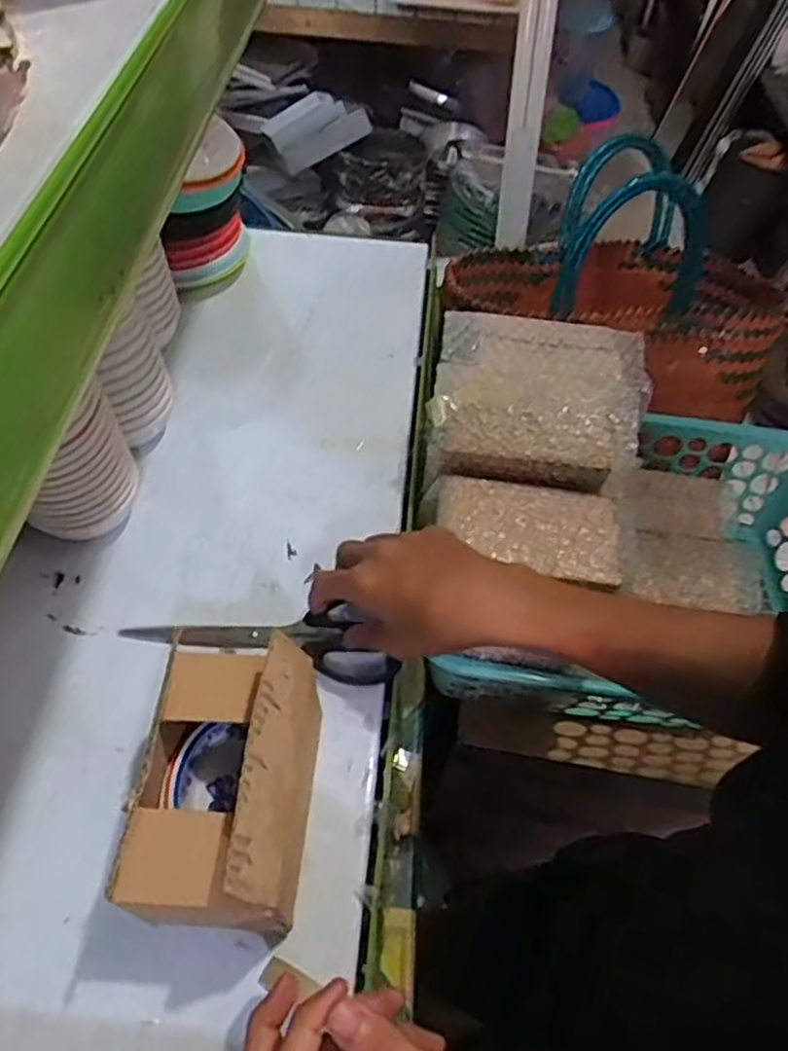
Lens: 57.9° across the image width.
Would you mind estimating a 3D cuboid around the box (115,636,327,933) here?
[{"bbox_3d":[-0.092,0.145,0.395,0.097,0.117,0.139,3,55,1],"label":"box"}]

